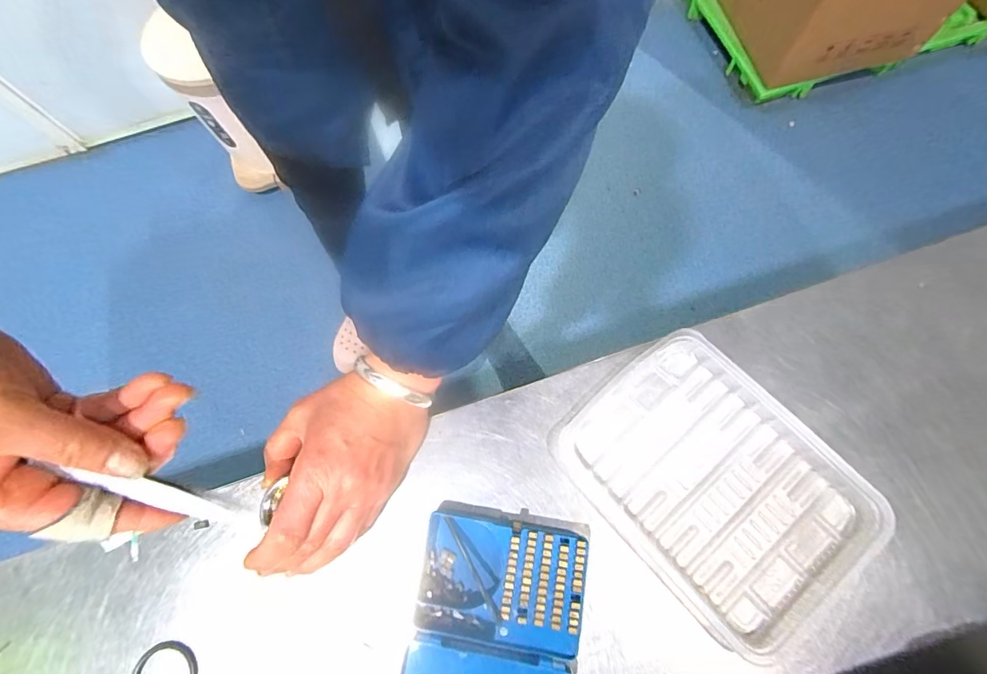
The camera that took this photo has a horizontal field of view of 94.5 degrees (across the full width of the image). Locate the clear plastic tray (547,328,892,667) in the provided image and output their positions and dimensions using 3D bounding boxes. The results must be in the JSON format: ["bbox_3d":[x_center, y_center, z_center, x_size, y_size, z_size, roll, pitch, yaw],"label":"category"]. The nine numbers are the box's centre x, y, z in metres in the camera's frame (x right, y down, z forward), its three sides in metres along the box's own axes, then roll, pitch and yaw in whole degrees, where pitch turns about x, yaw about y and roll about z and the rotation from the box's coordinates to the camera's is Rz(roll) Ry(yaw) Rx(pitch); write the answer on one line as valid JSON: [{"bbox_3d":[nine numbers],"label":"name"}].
[{"bbox_3d":[0.154,0.104,0.321,0.148,0.023,0.202,-40,74,-9],"label":"clear plastic tray"}]

